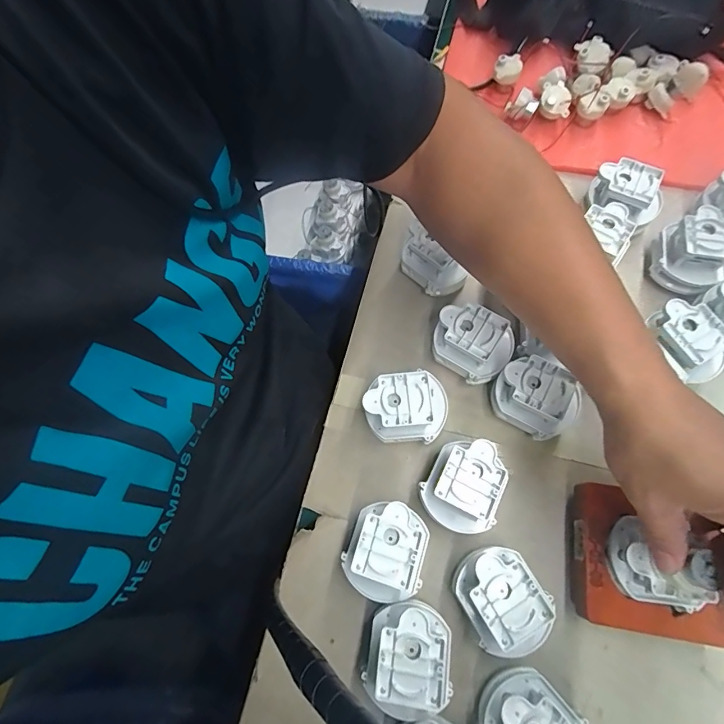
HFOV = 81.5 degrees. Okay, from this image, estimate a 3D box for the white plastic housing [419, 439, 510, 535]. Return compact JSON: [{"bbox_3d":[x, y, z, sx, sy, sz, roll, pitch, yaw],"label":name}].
[{"bbox_3d":[0.083,0.101,0.343,0.058,0.050,0.068,31,73,13],"label":"white plastic housing"}]

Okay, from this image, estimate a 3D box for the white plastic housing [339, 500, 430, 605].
[{"bbox_3d":[0.018,0.147,0.328,0.058,0.050,0.068,8,69,5],"label":"white plastic housing"}]

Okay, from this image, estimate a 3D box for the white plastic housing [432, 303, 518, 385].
[{"bbox_3d":[0.099,-0.014,0.385,0.069,0.052,0.054,26,72,12],"label":"white plastic housing"}]

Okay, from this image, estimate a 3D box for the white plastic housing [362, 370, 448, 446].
[{"bbox_3d":[0.038,0.041,0.368,0.071,0.051,0.058,-8,68,-1],"label":"white plastic housing"}]

